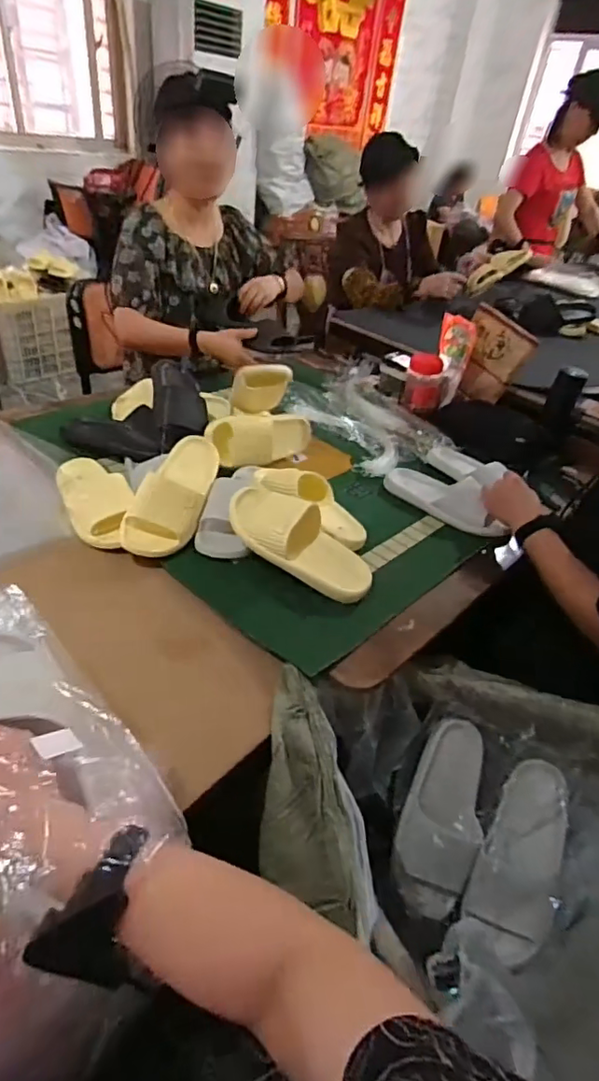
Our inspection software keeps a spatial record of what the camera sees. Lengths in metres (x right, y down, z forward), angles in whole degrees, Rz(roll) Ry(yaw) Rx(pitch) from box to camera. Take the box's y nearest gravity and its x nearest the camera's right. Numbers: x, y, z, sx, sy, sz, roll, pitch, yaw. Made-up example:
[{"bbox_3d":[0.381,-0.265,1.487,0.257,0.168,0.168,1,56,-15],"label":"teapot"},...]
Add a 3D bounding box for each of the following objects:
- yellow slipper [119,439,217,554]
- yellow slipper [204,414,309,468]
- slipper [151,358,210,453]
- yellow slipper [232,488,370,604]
[{"bbox_3d":[-0.204,-0.087,0.916,0.103,0.070,0.261,16,56,10],"label":"yellow slipper"},{"bbox_3d":[-0.071,-0.216,1.132,0.083,0.110,0.280,35,30,30],"label":"yellow slipper"},{"bbox_3d":[-0.235,-0.274,1.077,0.102,0.069,0.270,-5,39,-16],"label":"slipper"},{"bbox_3d":[-0.003,0.000,0.854,0.262,0.066,0.083,36,43,7],"label":"yellow slipper"}]

